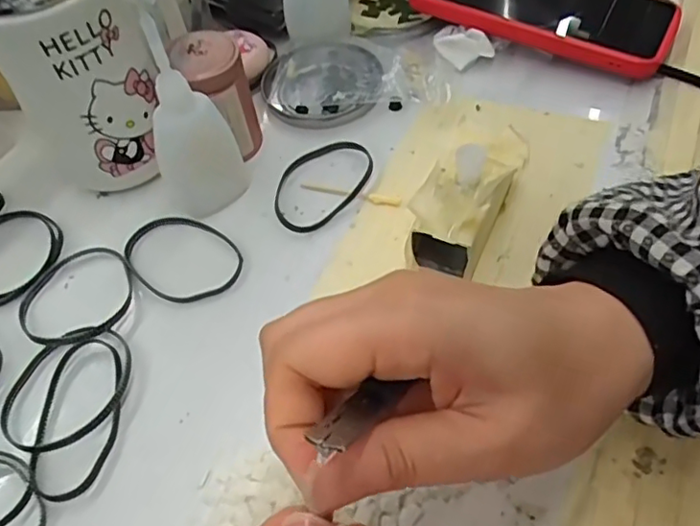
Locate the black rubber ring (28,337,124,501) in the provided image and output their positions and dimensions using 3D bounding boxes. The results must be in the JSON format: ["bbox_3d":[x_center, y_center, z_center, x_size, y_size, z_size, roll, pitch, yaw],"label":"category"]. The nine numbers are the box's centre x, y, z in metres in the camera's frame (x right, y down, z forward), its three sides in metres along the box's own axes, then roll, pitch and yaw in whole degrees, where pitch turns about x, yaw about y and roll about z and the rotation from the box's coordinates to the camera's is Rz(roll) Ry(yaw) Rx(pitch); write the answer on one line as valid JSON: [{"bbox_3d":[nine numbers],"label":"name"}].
[{"bbox_3d":[-0.123,0.067,0.269,0.036,0.007,0.072,-7,53,0],"label":"black rubber ring"}]

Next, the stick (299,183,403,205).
[{"bbox_3d":[0.000,-0.040,0.339,0.059,0.004,0.007,14,56,16],"label":"stick"}]

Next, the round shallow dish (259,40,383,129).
[{"bbox_3d":[-0.018,-0.121,0.396,0.077,0.010,0.079,-3,53,4],"label":"round shallow dish"}]

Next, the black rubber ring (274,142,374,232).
[{"bbox_3d":[-0.019,-0.048,0.345,0.049,0.006,0.070,34,63,27],"label":"black rubber ring"}]

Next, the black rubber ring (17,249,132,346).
[{"bbox_3d":[-0.141,0.016,0.309,0.053,0.010,0.061,11,55,13],"label":"black rubber ring"}]

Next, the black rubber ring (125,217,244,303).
[{"bbox_3d":[-0.090,-0.003,0.320,0.067,0.005,0.047,26,59,22],"label":"black rubber ring"}]

